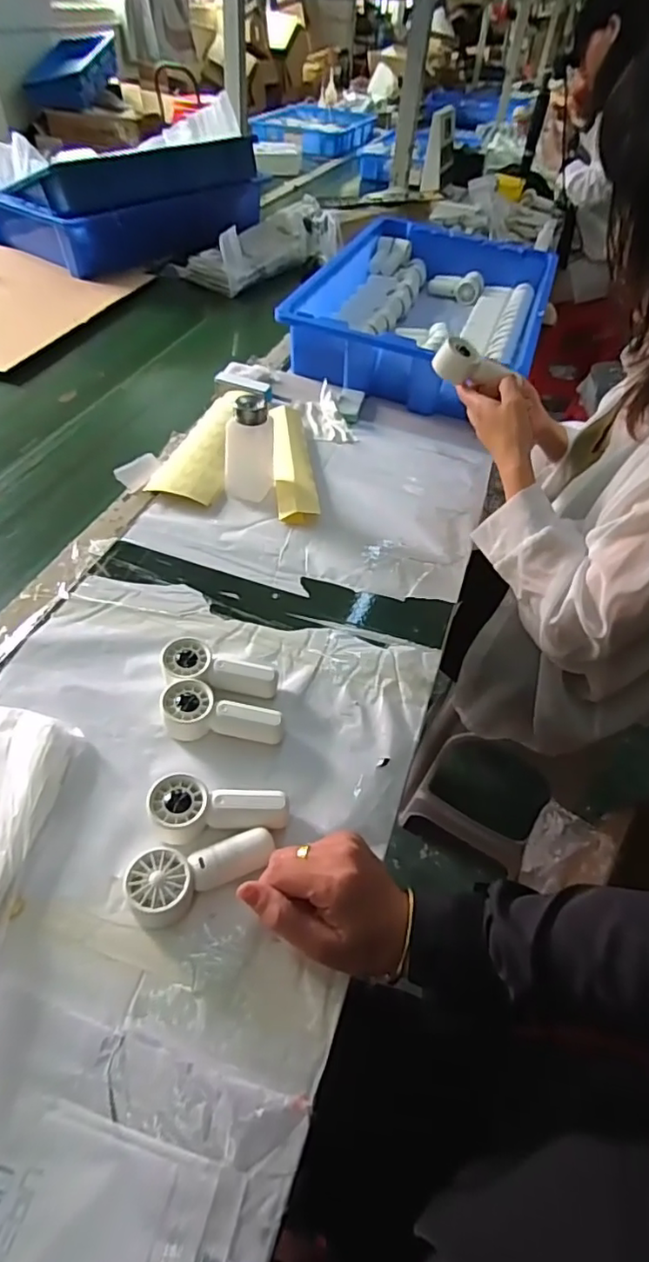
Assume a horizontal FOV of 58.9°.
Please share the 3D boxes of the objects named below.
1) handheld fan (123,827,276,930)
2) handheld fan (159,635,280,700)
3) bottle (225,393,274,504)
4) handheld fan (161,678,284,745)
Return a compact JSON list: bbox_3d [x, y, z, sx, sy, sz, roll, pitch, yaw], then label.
[{"bbox_3d":[-0.092,0.181,0.435,0.108,0.033,0.045,-14,52,-21],"label":"handheld fan"},{"bbox_3d":[-0.099,0.035,0.552,0.107,0.027,0.048,5,50,-1],"label":"handheld fan"},{"bbox_3d":[-0.095,-0.238,0.733,0.059,0.120,0.077,1,50,-4],"label":"bottle"},{"bbox_3d":[-0.091,0.073,0.522,0.105,0.029,0.046,4,50,-2],"label":"handheld fan"}]

